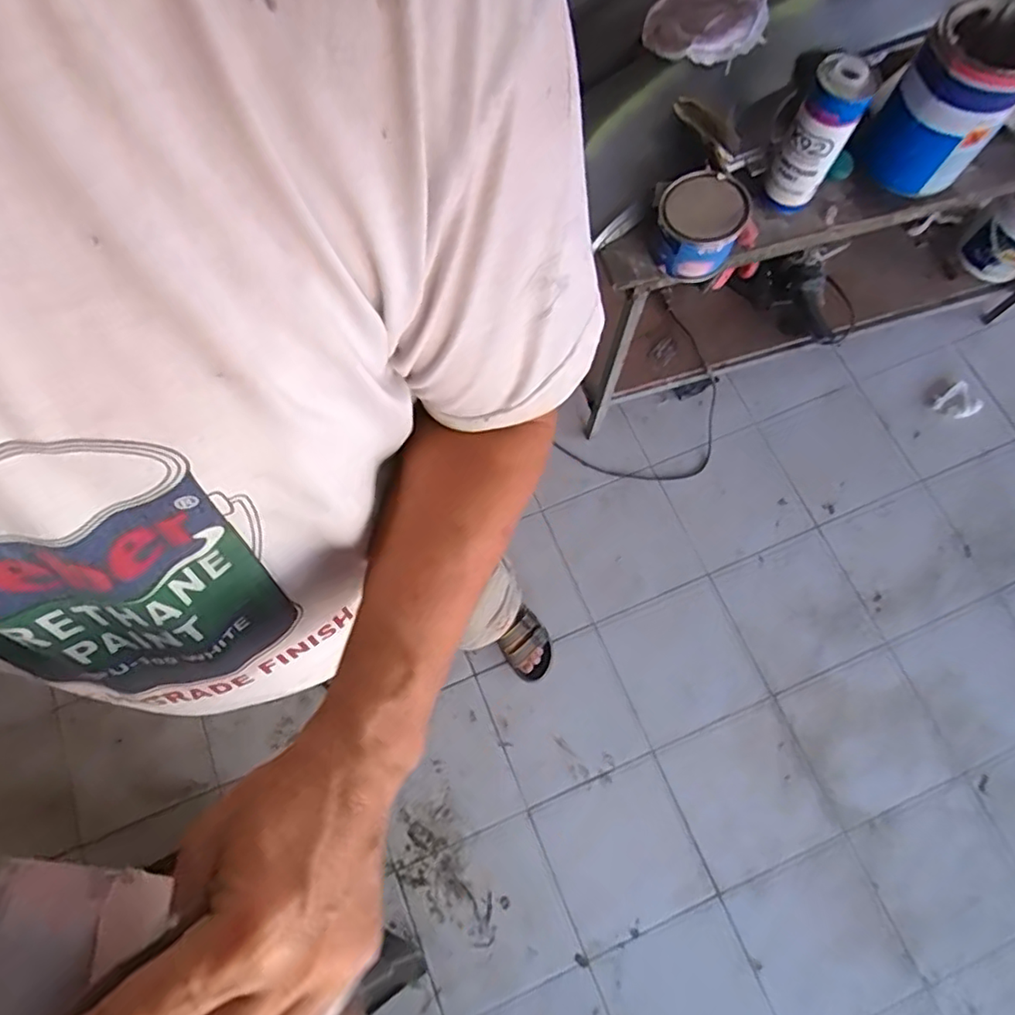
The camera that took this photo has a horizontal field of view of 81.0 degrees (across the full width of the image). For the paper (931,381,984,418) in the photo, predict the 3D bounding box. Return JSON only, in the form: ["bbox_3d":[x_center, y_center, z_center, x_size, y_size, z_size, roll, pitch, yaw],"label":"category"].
[{"bbox_3d":[1.137,-0.261,1.508,0.122,0.032,0.086,-29,75,-8],"label":"paper"}]

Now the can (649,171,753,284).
[{"bbox_3d":[0.287,-0.426,0.905,0.124,0.088,0.136,0,72,1],"label":"can"}]

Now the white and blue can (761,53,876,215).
[{"bbox_3d":[0.450,-0.537,0.875,0.084,0.214,0.077,0,72,1],"label":"white and blue can"}]

